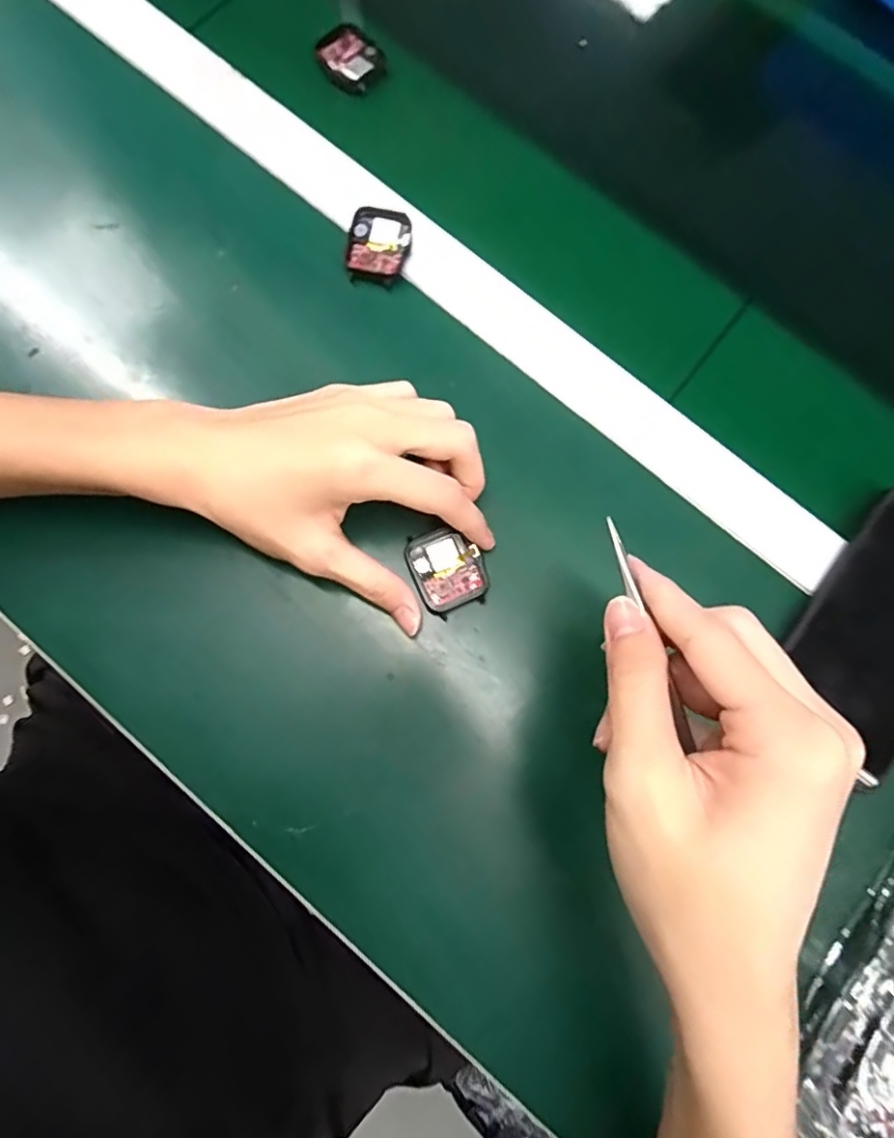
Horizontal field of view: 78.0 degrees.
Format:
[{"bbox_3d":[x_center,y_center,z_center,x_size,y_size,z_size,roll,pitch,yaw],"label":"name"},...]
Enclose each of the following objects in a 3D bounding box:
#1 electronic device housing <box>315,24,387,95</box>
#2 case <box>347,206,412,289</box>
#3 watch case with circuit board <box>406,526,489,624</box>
[{"bbox_3d":[-0.063,-0.342,0.369,0.041,0.009,0.039,37,79,4],"label":"electronic device housing"},{"bbox_3d":[-0.041,-0.197,0.336,0.036,0.009,0.045,12,79,-1],"label":"case"},{"bbox_3d":[0.000,0.000,0.302,0.036,0.010,0.044,-24,80,-4],"label":"watch case with circuit board"}]

